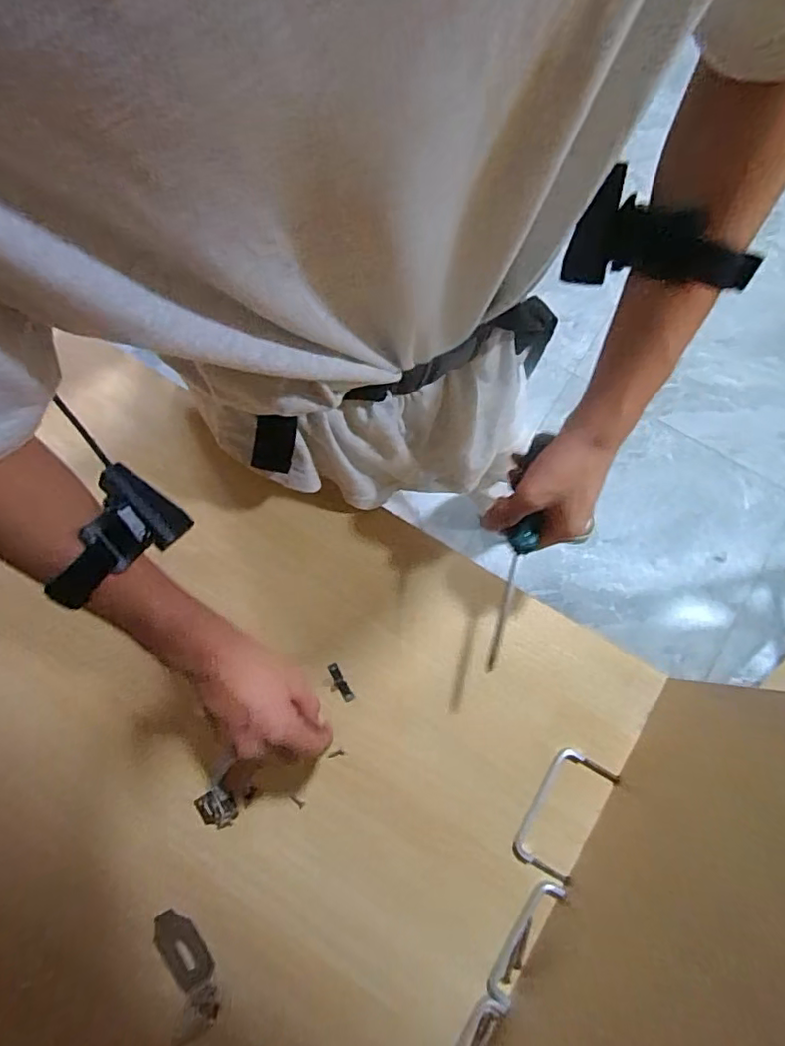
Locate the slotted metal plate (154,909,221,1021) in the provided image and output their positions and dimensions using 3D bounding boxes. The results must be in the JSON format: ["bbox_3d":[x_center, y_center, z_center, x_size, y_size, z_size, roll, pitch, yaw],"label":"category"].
[{"bbox_3d":[-0.174,0.371,0.475,0.033,0.013,0.087,-31,79,-7],"label":"slotted metal plate"}]

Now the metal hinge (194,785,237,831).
[{"bbox_3d":[-0.156,0.254,0.503,0.031,0.004,0.034,-36,80,-8],"label":"metal hinge"}]

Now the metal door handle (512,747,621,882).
[{"bbox_3d":[0.152,0.258,0.500,0.058,0.004,0.105,32,79,6],"label":"metal door handle"}]

